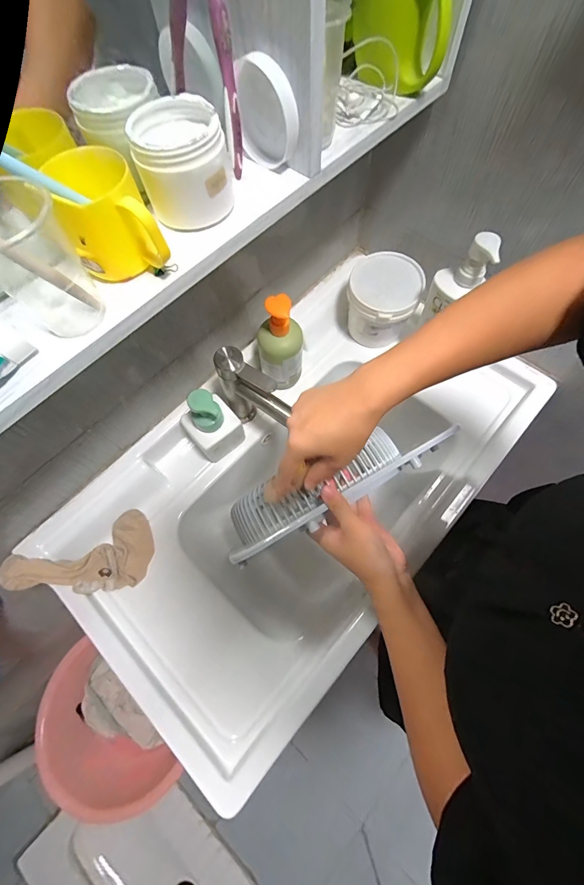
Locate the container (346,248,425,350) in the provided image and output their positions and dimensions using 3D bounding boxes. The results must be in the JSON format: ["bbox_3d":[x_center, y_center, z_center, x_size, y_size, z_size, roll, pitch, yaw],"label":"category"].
[{"bbox_3d":[0.163,-0.246,0.651,0.113,0.132,0.115,-1,66,2],"label":"container"}]

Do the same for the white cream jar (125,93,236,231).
[{"bbox_3d":[-0.092,-0.238,0.313,0.078,0.073,0.088,-15,67,-4],"label":"white cream jar"}]

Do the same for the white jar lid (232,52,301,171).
[{"bbox_3d":[-0.026,-0.301,0.329,0.072,0.078,0.015,37,73,17],"label":"white jar lid"}]

